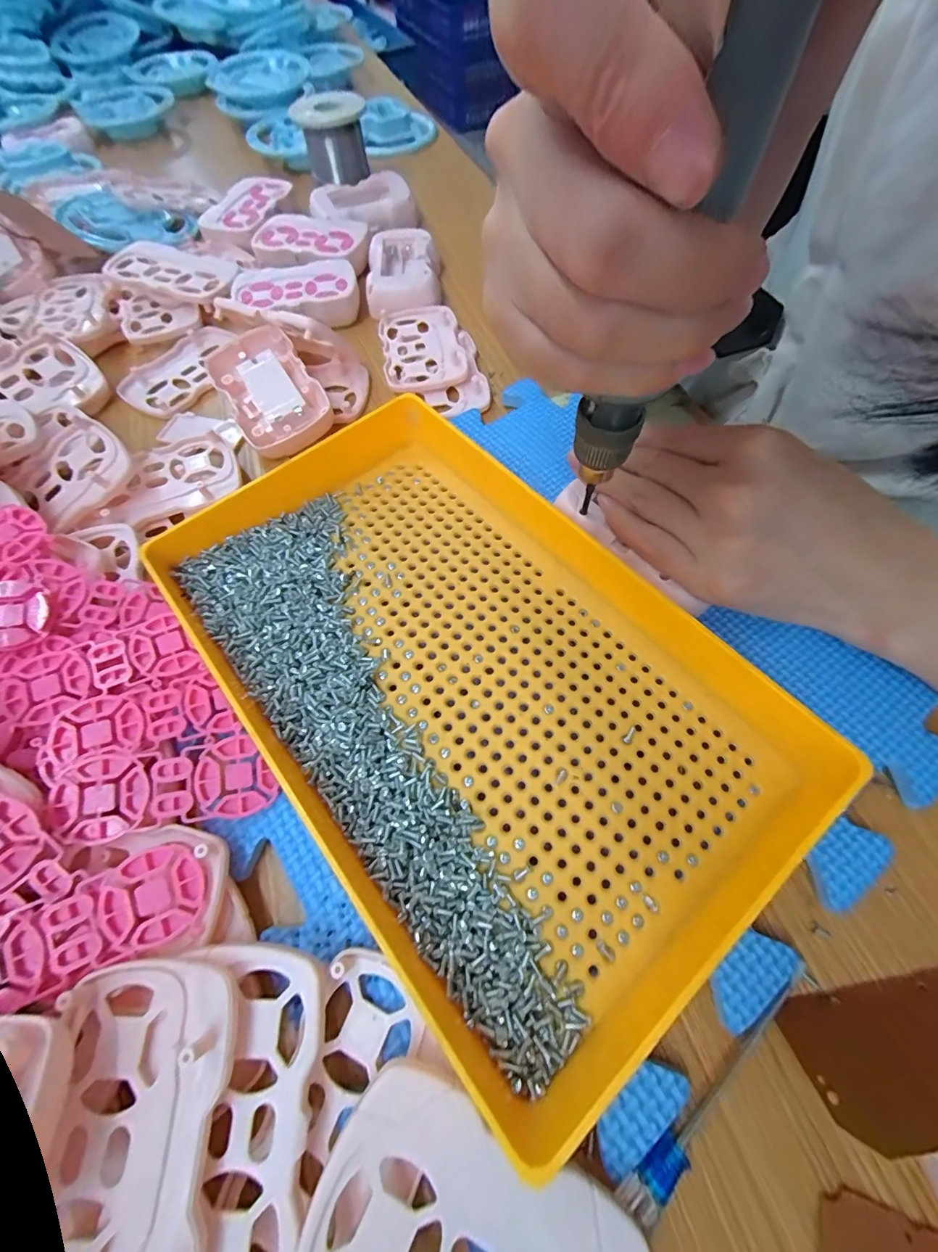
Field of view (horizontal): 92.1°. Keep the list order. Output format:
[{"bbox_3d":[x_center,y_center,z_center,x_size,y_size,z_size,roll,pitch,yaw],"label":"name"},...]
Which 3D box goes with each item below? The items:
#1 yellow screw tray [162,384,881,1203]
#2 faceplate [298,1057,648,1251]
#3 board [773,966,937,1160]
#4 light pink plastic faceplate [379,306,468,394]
[{"bbox_3d":[-0.004,0.010,0.181,0.161,0.033,0.239,-37,68,-16],"label":"yellow screw tray"},{"bbox_3d":[0.002,0.167,0.120,0.085,0.014,0.057,22,66,12],"label":"faceplate"},{"bbox_3d":[0.139,0.129,0.138,0.073,0.039,0.004,-11,108,-1],"label":"board"},{"bbox_3d":[-0.032,-0.190,0.309,0.053,0.010,0.083,-9,63,-3],"label":"light pink plastic faceplate"}]

